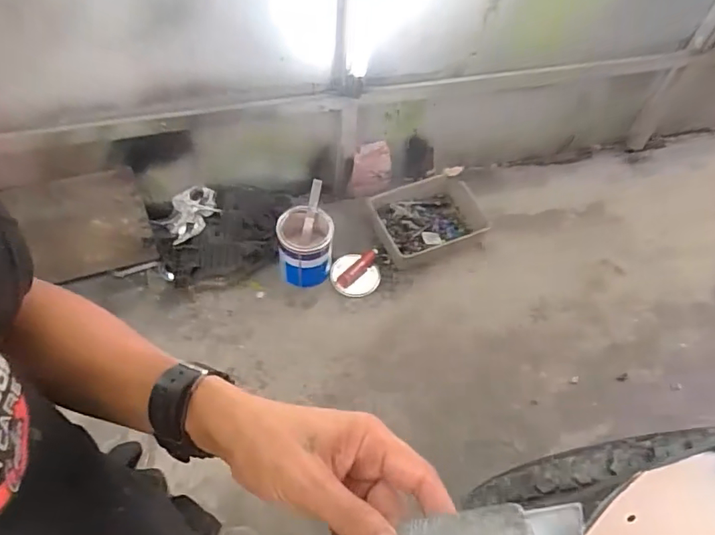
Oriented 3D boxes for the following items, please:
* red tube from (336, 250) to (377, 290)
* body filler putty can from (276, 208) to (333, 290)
[{"bbox_3d":[0.005,0.000,1.810,0.050,0.043,0.190,33,60,17],"label":"red tube"},{"bbox_3d":[-0.180,-0.060,1.770,0.187,0.210,0.222,-4,56,-7],"label":"body filler putty can"}]

